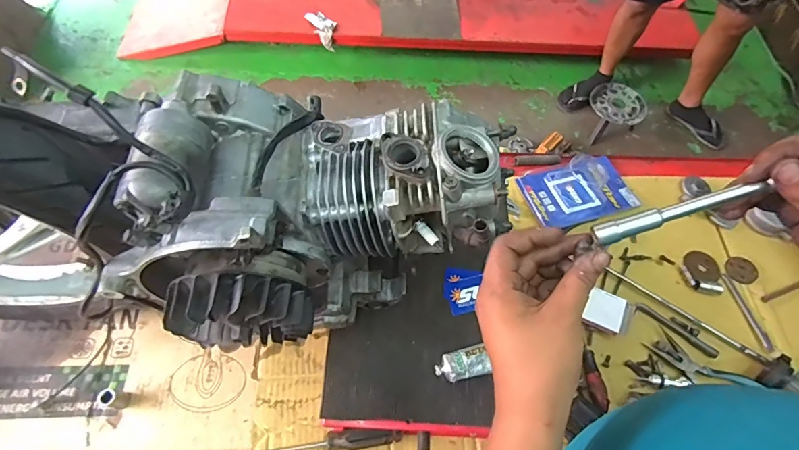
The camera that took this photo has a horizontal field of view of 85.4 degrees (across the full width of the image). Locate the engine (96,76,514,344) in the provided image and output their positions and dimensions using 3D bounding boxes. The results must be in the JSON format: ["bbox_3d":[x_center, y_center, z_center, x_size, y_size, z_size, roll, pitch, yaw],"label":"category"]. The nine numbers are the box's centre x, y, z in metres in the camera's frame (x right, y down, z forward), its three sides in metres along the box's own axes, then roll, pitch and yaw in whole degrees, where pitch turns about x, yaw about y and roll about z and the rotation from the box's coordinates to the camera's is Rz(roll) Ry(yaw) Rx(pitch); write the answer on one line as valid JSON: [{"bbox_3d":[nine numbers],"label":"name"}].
[{"bbox_3d":[-0.073,-0.007,0.418,0.300,0.200,0.206,8,62,0],"label":"engine"}]

